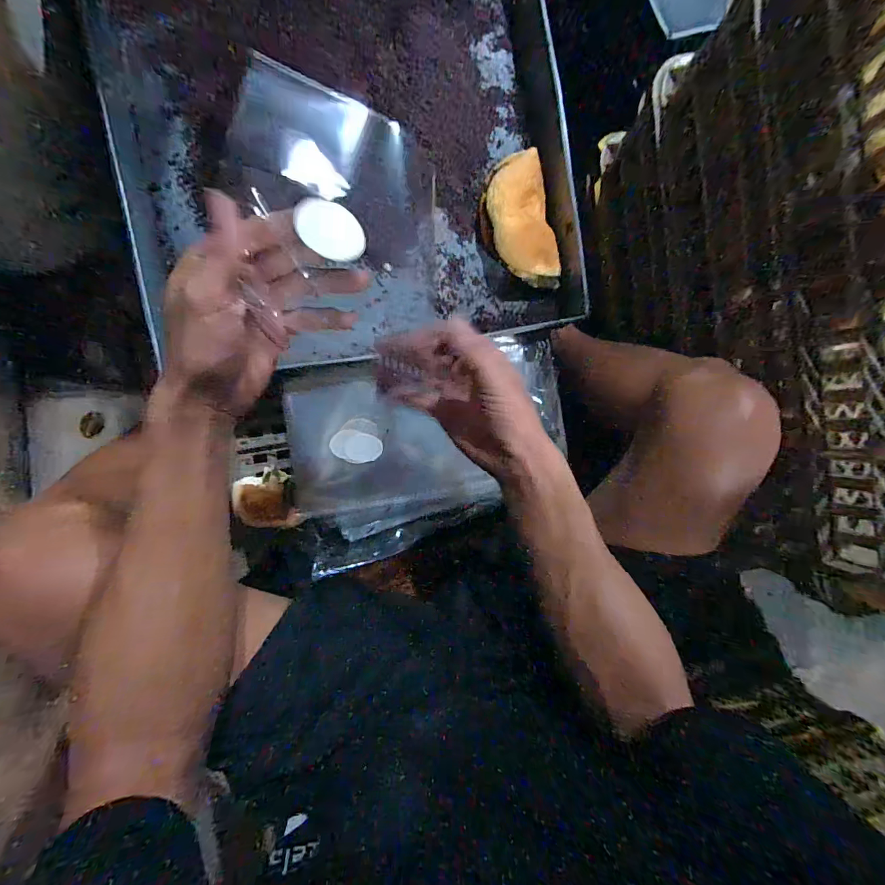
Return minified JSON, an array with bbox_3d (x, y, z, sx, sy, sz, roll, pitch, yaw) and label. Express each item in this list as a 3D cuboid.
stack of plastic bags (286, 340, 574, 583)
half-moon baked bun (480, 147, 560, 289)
[{"bbox_3d":[-0.028,0.012,0.484,0.279,0.047,0.201,-15,95,-8],"label":"stack of plastic bags"},{"bbox_3d":[0.086,-0.246,0.495,0.073,0.051,0.138,-17,95,-8],"label":"half-moon baked bun"}]

